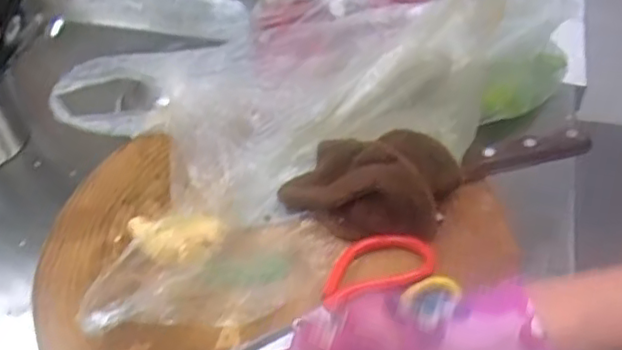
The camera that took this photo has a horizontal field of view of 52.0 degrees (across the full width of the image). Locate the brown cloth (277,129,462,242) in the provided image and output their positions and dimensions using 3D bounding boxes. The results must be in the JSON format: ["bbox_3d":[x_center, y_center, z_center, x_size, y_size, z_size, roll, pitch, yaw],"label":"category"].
[{"bbox_3d":[0.054,0.005,0.575,0.138,0.060,0.087,13,47,15],"label":"brown cloth"}]

